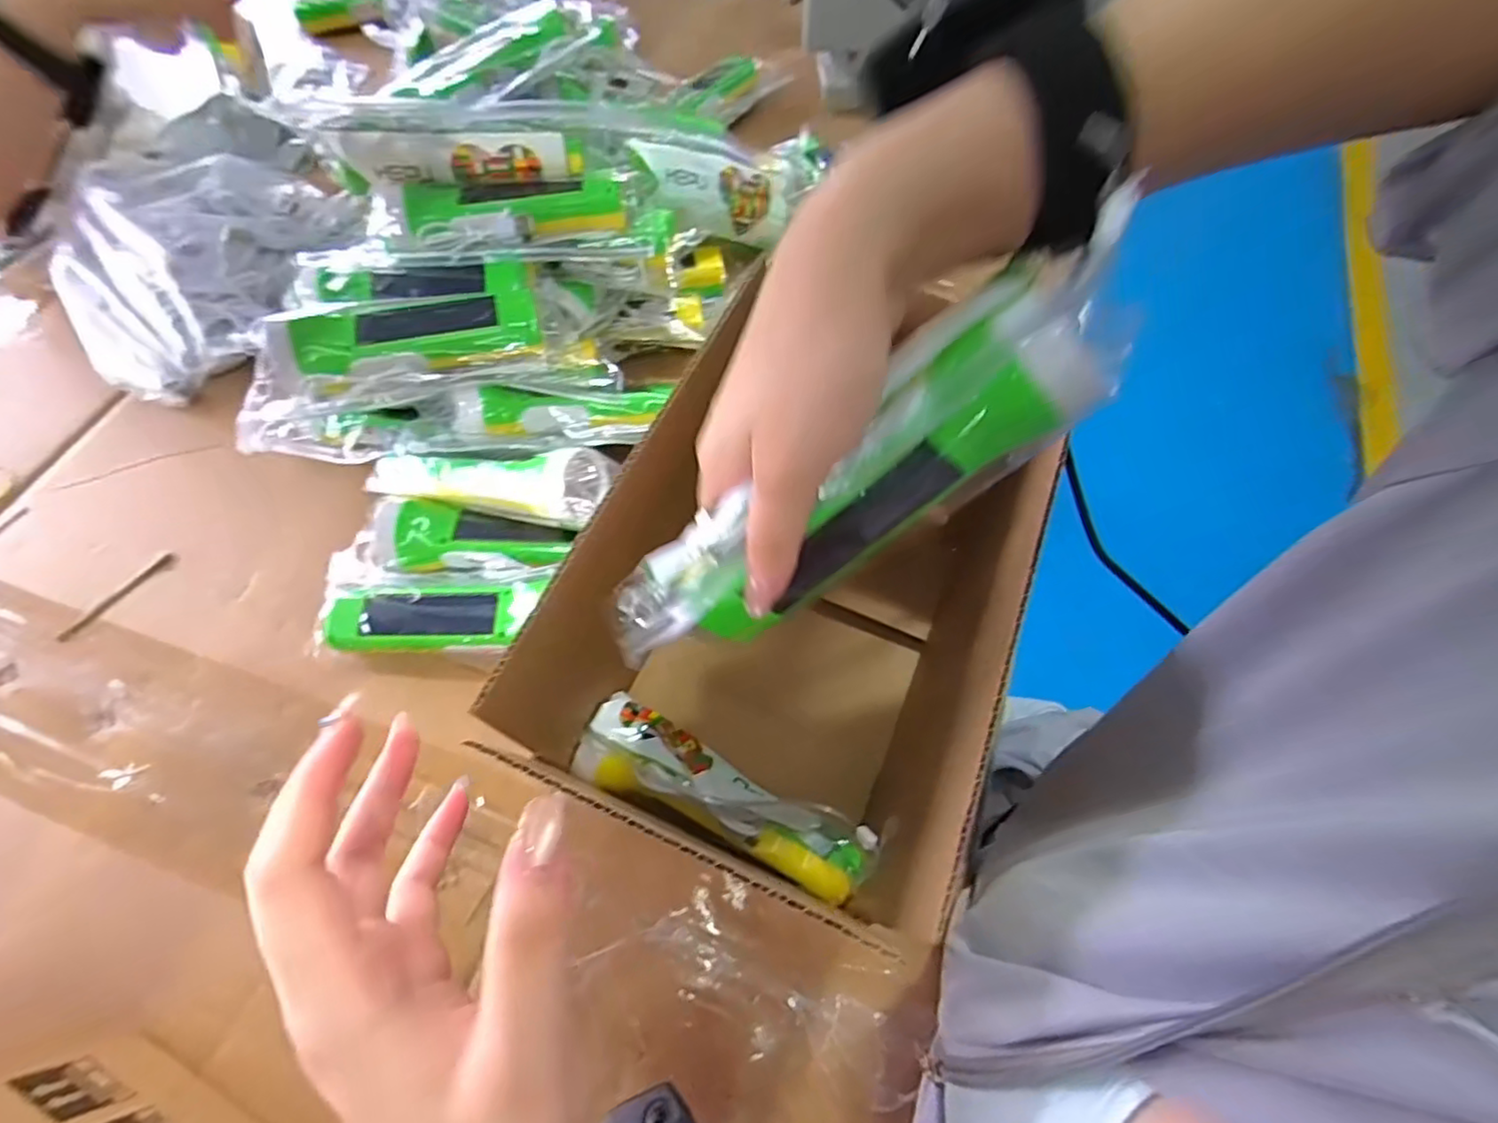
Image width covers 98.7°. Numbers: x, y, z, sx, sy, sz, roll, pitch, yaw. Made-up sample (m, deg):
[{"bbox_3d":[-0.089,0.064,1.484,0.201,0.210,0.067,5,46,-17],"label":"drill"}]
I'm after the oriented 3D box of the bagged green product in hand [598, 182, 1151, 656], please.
[{"bbox_3d":[0.038,-0.023,0.232,0.200,0.059,0.035,-36,60,26],"label":"bagged green product in hand"}]

